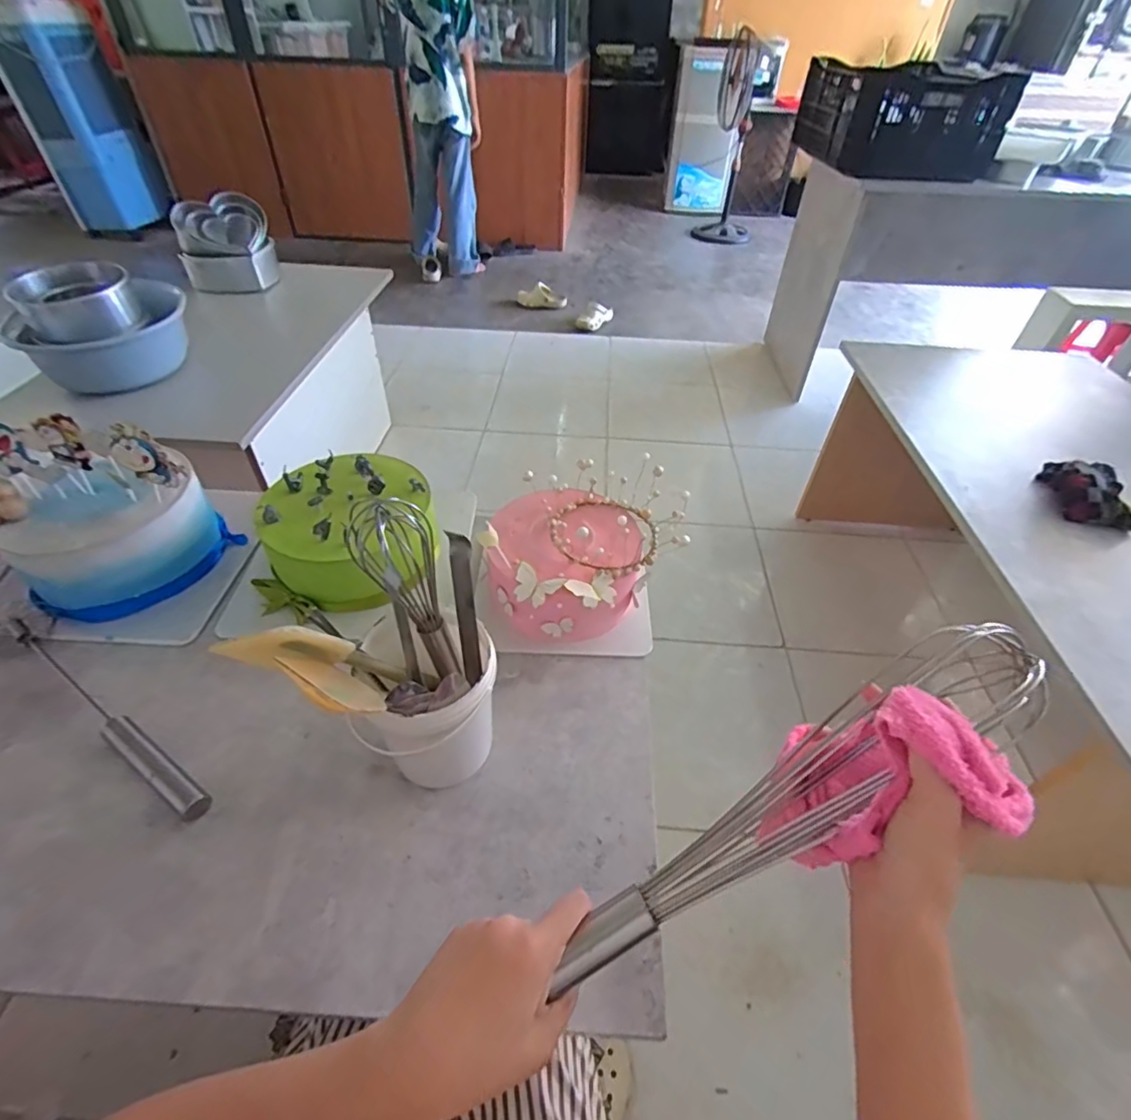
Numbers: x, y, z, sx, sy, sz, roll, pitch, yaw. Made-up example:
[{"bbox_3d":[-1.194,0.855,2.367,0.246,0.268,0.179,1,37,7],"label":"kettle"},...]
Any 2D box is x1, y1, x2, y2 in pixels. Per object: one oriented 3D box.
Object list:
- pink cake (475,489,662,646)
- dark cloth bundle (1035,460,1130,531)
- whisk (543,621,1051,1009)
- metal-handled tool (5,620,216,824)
[{"bbox_3d":[0.006,-0.001,0.640,0.184,0.102,0.164,2,45,-1],"label":"pink cake"},{"bbox_3d":[0.788,-0.104,0.845,0.097,0.057,0.145,17,46,13],"label":"dark cloth bundle"},{"bbox_3d":[0.147,0.130,0.318,0.340,0.054,0.068,-29,52,-12],"label":"whisk"},{"bbox_3d":[-0.460,0.141,0.543,0.348,0.022,0.024,27,49,22],"label":"metal-handled tool"}]

